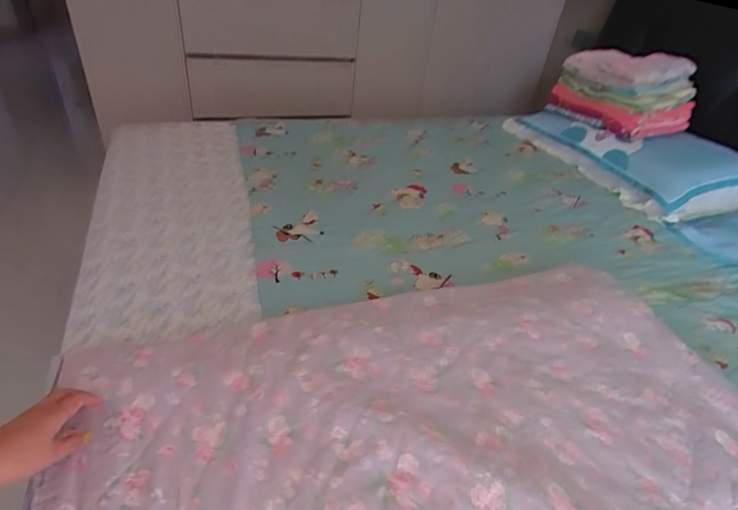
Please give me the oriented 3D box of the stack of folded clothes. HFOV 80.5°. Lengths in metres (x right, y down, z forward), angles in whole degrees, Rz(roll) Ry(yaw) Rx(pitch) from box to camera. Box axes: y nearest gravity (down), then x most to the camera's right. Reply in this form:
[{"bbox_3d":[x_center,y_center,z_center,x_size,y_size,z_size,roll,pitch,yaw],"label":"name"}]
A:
[{"bbox_3d":[0.885,-0.581,1.534,0.252,0.222,0.418,-16,43,-27],"label":"stack of folded clothes"}]

